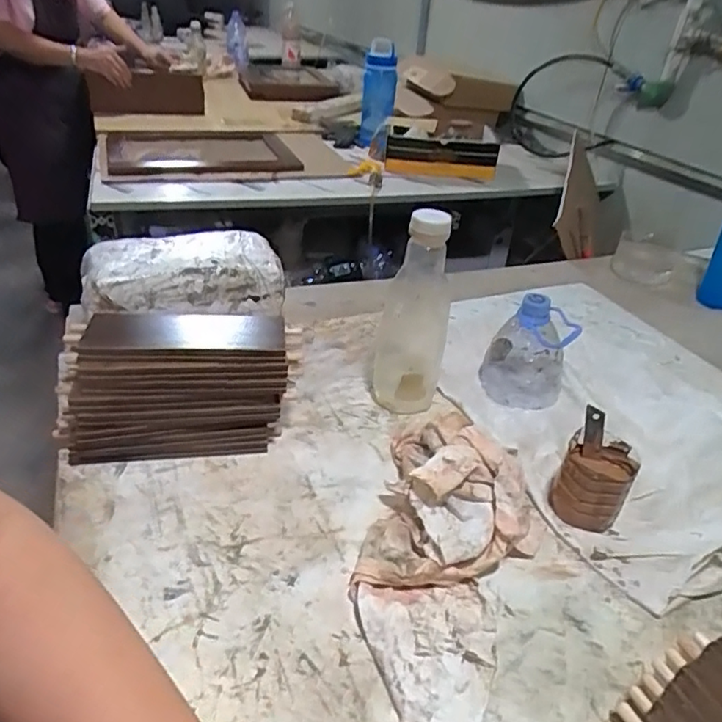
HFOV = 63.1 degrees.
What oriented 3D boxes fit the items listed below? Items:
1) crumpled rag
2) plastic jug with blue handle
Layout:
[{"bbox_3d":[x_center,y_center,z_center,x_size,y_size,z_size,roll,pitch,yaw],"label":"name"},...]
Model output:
[{"bbox_3d":[0.088,0.122,0.521,0.149,0.072,0.191,11,34,9],"label":"crumpled rag"},{"bbox_3d":[0.205,-0.021,0.713,0.098,0.120,0.098,13,34,12],"label":"plastic jug with blue handle"}]

